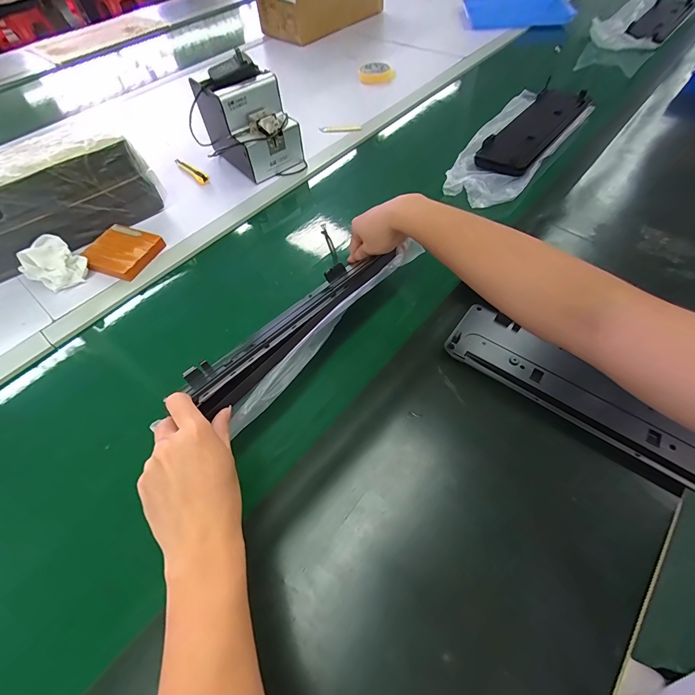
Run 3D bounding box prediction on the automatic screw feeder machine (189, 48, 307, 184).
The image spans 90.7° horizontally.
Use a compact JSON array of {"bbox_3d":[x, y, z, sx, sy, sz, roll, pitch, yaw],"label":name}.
[{"bbox_3d":[-0.200,-0.462,0.693,0.137,0.161,0.189,-35,61,-18],"label":"automatic screw feeder machine"}]

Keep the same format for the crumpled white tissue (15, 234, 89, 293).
[{"bbox_3d":[-0.481,-0.138,0.558,0.089,0.078,0.077,30,63,21],"label":"crumpled white tissue"}]

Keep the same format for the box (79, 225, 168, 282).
[{"bbox_3d":[-0.395,-0.169,0.603,0.107,0.023,0.102,16,59,14],"label":"box"}]

